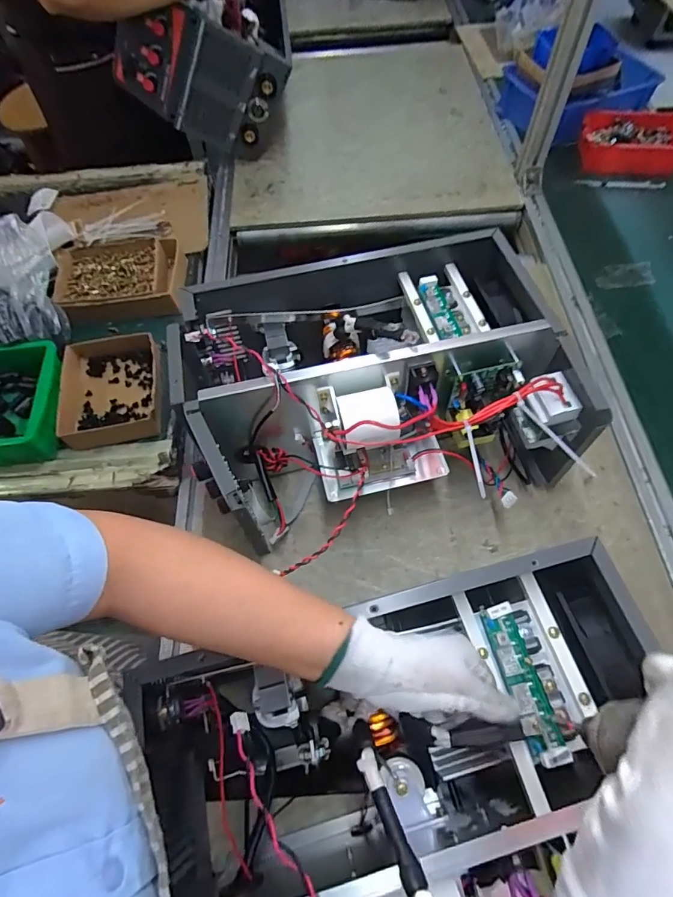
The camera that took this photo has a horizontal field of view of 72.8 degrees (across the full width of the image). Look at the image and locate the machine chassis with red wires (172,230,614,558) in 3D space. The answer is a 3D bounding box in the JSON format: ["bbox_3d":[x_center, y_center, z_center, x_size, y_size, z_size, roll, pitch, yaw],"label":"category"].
[{"bbox_3d":[0.043,-0.069,0.595,0.432,0.207,0.299,-12,61,-3],"label":"machine chassis with red wires"}]

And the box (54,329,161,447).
[{"bbox_3d":[-0.341,-0.093,0.698,0.150,0.040,0.176,-10,61,-2],"label":"box"}]

